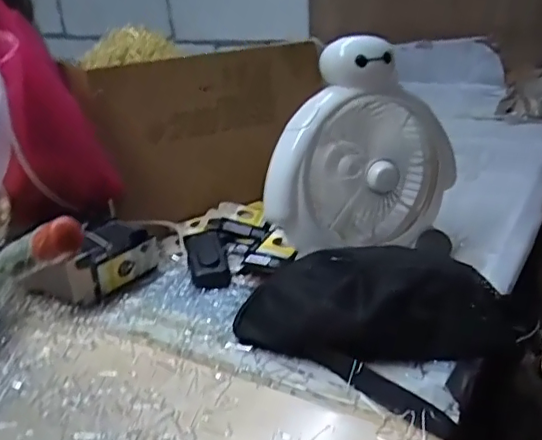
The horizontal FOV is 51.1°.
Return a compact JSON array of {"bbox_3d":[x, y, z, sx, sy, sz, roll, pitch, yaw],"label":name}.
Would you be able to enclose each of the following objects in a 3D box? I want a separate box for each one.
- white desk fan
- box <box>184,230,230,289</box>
[{"bbox_3d":[0.105,-0.088,0.716,0.234,0.250,0.137,-7,25,-6],"label":"white desk fan"},{"bbox_3d":[-0.086,0.052,0.756,0.048,0.029,0.131,-9,25,-10],"label":"box"}]

